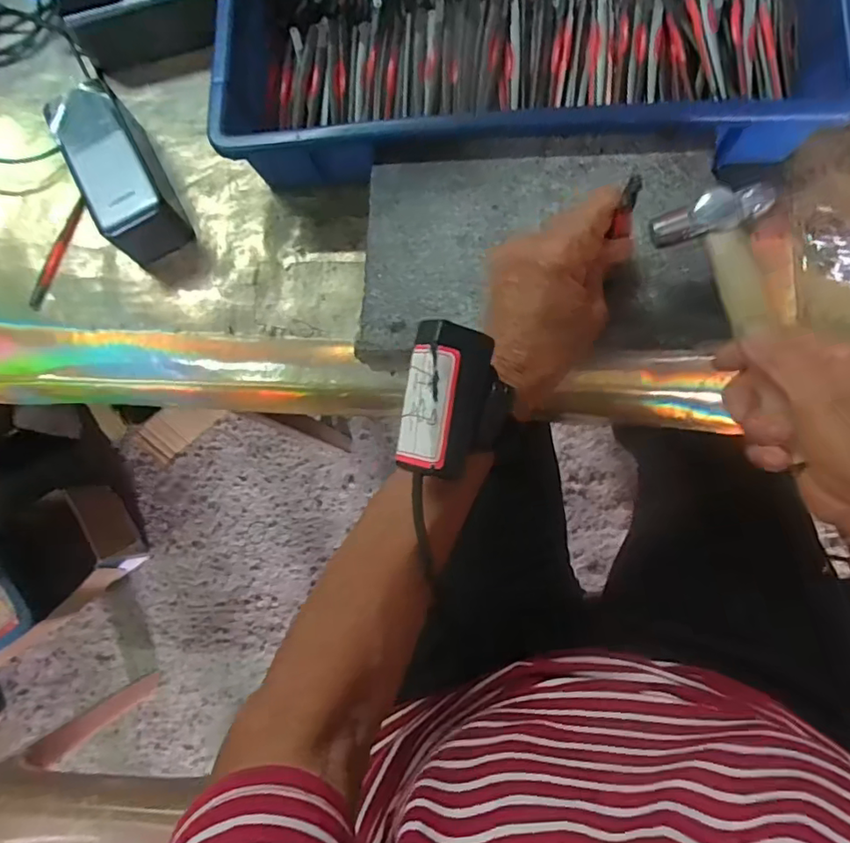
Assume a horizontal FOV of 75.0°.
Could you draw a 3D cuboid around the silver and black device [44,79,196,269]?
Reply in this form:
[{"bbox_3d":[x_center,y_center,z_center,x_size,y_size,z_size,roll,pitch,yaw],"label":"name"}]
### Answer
[{"bbox_3d":[-0.237,-0.193,0.434,0.053,0.051,0.131,-29,80,1],"label":"silver and black device"}]

